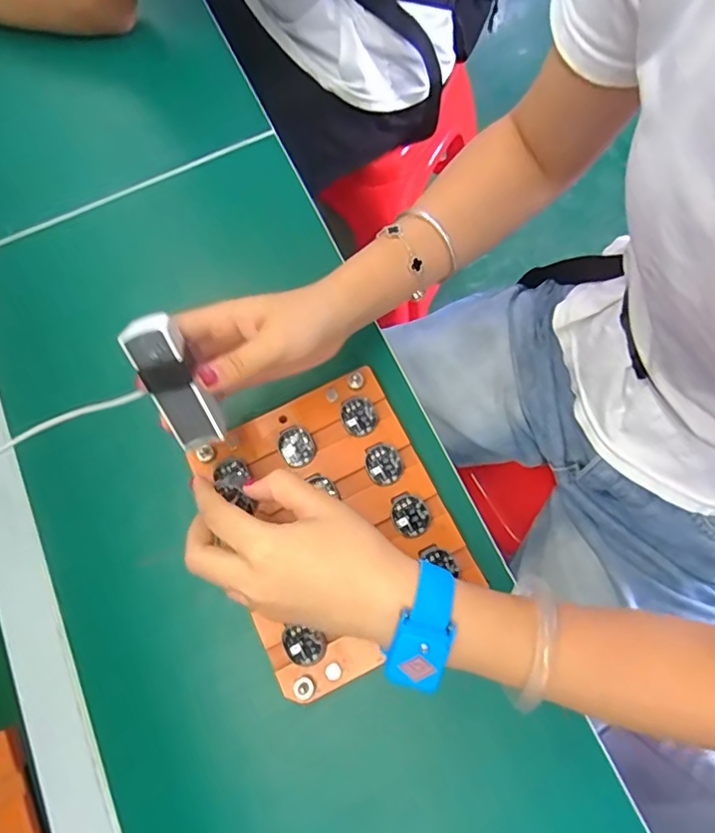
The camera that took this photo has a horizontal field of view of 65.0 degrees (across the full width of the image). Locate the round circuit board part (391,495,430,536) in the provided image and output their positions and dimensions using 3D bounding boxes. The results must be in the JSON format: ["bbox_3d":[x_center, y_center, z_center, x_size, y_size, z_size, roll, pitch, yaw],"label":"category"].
[{"bbox_3d":[0.037,0.068,0.385,0.024,0.004,0.026,-1,79,3],"label":"round circuit board part"}]

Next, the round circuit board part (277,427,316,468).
[{"bbox_3d":[-0.044,0.022,0.405,0.025,0.004,0.029,-29,79,-3],"label":"round circuit board part"}]

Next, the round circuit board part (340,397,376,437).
[{"bbox_3d":[0.001,0.000,0.409,0.025,0.006,0.028,-19,79,-1],"label":"round circuit board part"}]

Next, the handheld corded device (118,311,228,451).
[{"bbox_3d":[-0.103,-0.017,0.322,0.031,0.085,0.013,-22,37,-5],"label":"handheld corded device"}]

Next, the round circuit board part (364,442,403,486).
[{"bbox_3d":[0.019,0.033,0.396,0.025,0.004,0.030,-29,79,-3],"label":"round circuit board part"}]

